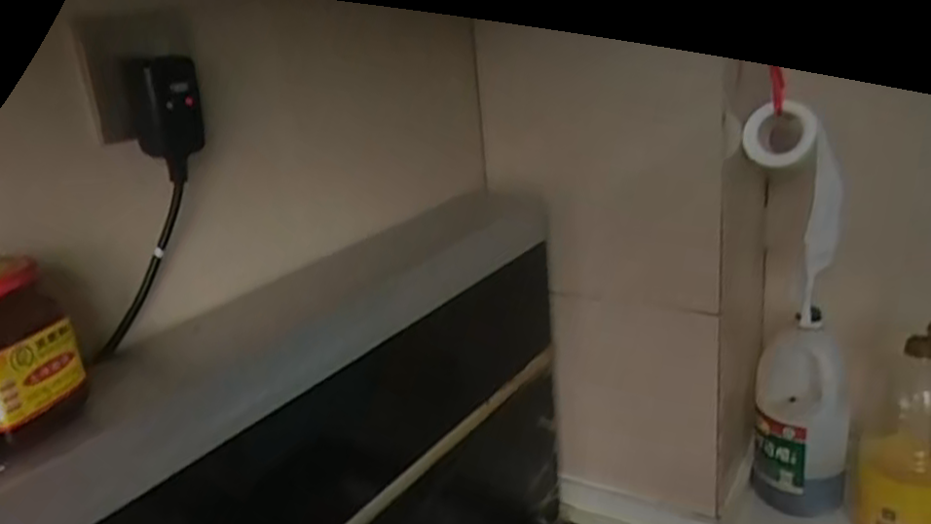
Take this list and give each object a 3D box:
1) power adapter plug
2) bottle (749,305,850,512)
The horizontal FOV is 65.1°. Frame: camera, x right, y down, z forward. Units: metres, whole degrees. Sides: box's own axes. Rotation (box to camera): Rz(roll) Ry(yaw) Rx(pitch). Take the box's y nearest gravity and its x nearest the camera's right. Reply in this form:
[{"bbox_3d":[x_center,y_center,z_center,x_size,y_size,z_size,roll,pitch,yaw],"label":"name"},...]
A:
[{"bbox_3d":[-0.221,-0.108,0.546,0.046,0.087,0.023,-12,20,-23],"label":"power adapter plug"},{"bbox_3d":[0.487,0.215,1.057,0.125,0.298,0.120,5,21,26],"label":"bottle"}]

